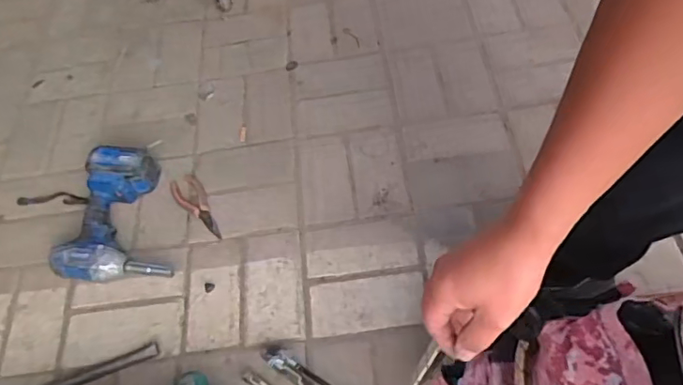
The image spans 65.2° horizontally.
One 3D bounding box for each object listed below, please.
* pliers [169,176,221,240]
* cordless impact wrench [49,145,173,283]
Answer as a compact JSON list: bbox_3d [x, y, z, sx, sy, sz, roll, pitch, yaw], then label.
[{"bbox_3d":[-0.257,0.024,0.946,0.052,0.017,0.143,-30,61,-13],"label":"pliers"},{"bbox_3d":[-0.390,0.037,0.917,0.178,0.082,0.225,-7,58,1],"label":"cordless impact wrench"}]

